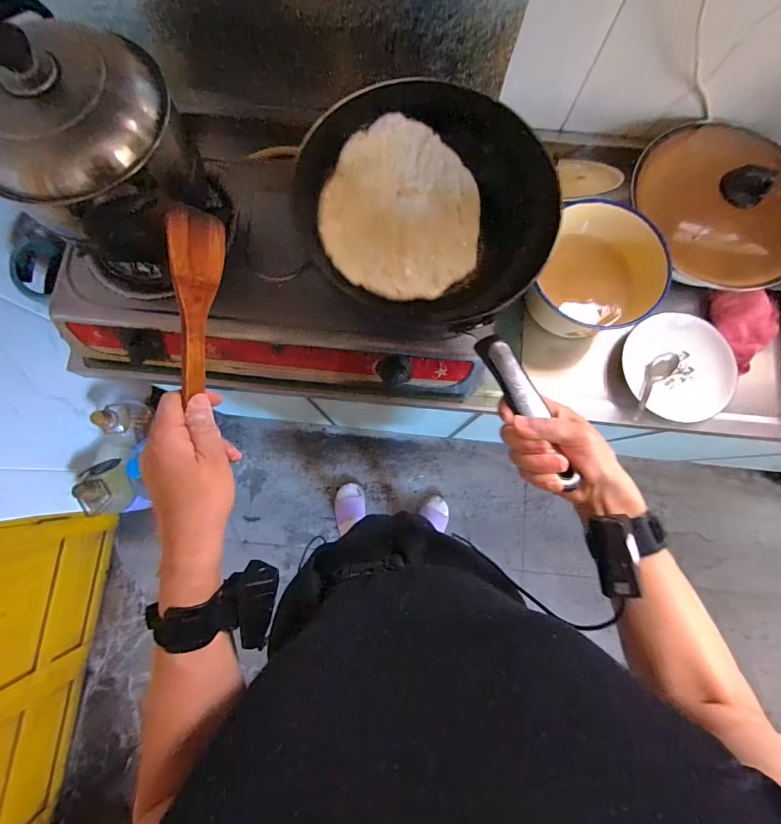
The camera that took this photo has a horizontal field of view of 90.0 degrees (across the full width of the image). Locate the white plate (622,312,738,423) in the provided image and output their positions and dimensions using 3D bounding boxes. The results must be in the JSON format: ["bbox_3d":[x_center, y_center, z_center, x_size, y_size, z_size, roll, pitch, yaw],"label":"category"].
[{"bbox_3d":[0.517,-0.083,0.712,0.197,0.045,0.174,31,82,5],"label":"white plate"}]

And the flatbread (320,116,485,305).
[{"bbox_3d":[0.021,-0.271,0.538,0.213,0.026,0.231,1,87,-11],"label":"flatbread"}]

